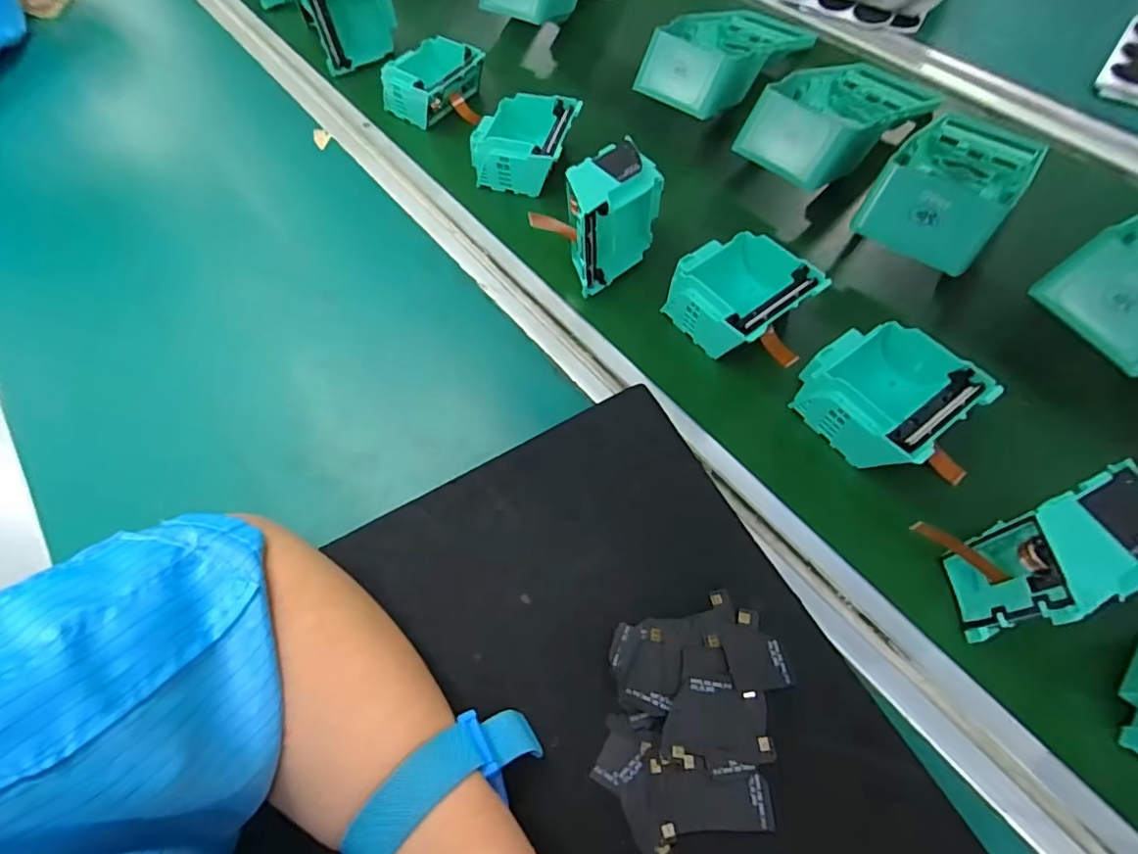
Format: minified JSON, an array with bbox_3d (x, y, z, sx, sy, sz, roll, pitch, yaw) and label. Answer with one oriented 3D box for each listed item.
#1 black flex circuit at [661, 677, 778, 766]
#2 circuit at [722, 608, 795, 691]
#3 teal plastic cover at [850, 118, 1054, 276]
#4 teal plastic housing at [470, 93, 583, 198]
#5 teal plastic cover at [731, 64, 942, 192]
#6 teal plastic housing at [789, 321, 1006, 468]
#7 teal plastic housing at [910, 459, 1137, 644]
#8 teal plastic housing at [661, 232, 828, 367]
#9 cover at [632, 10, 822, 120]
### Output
[{"bbox_3d":[0.068,0.130,0.248,0.047,0.005,0.030,8,60,5],"label":"black flex circuit"},{"bbox_3d":[0.088,0.106,0.261,0.027,0.004,0.035,-10,60,-5],"label":"circuit"},{"bbox_3d":[0.285,-0.187,0.398,0.084,0.045,0.184,36,66,20],"label":"teal plastic cover"},{"bbox_3d":[-0.037,-0.231,0.450,0.079,0.039,0.076,15,61,9],"label":"teal plastic housing"},{"bbox_3d":[0.217,-0.260,0.440,0.182,0.045,0.098,-38,66,-19],"label":"teal plastic cover"},{"bbox_3d":[0.183,-0.020,0.318,0.076,0.036,0.080,-30,64,-16],"label":"teal plastic housing"},{"bbox_3d":[0.218,0.058,0.254,0.067,0.074,0.057,-13,60,-7],"label":"teal plastic housing"},{"bbox_3d":[0.112,-0.084,0.354,0.071,0.040,0.087,-35,65,-18],"label":"teal plastic housing"},{"bbox_3d":[0.138,-0.335,0.489,0.090,0.047,0.172,36,66,20],"label":"cover"}]

